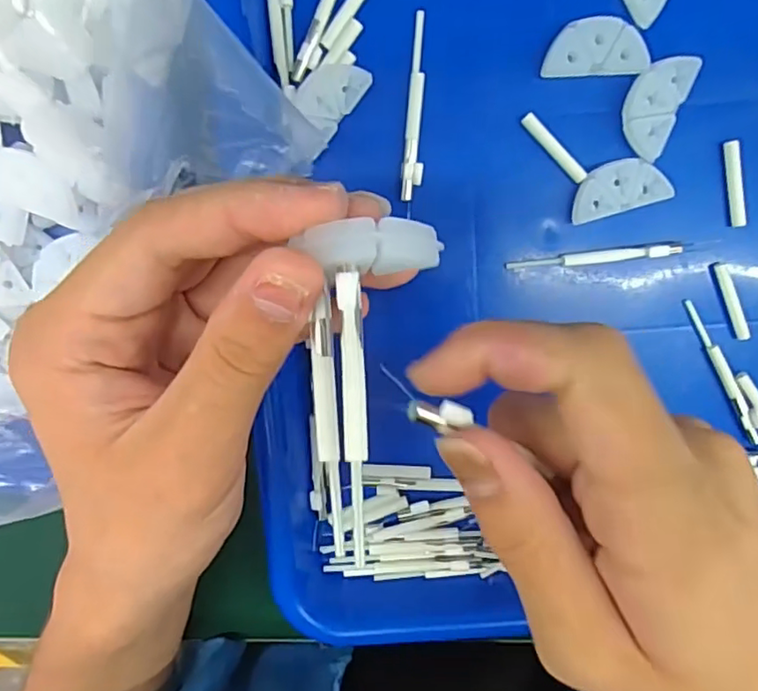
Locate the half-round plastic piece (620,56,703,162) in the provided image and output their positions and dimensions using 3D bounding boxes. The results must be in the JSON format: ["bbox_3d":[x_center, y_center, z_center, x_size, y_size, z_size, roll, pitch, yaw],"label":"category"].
[{"bbox_3d":[0.106,-0.093,0.226,0.020,0.005,0.037,21,100,-3],"label":"half-round plastic piece"}]

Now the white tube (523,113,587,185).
[{"bbox_3d":[0.070,-0.078,0.233,0.034,0.004,0.006,44,98,-7],"label":"white tube"}]

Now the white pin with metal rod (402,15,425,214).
[{"bbox_3d":[0.014,-0.090,0.231,0.008,0.005,0.074,2,100,0],"label":"white pin with metal rod"}]

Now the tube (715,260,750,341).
[{"bbox_3d":[0.147,-0.018,0.244,0.005,0.004,0.034,-22,99,4],"label":"tube"}]

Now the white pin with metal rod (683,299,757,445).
[{"bbox_3d":[0.147,0.014,0.249,0.005,0.004,0.075,-28,99,5],"label":"white pin with metal rod"}]

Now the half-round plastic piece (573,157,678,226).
[{"bbox_3d":[0.095,-0.063,0.234,0.038,0.005,0.019,-16,100,3],"label":"half-round plastic piece"}]

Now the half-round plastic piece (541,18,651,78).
[{"bbox_3d":[0.082,-0.112,0.223,0.038,0.005,0.018,-1,100,1],"label":"half-round plastic piece"}]

